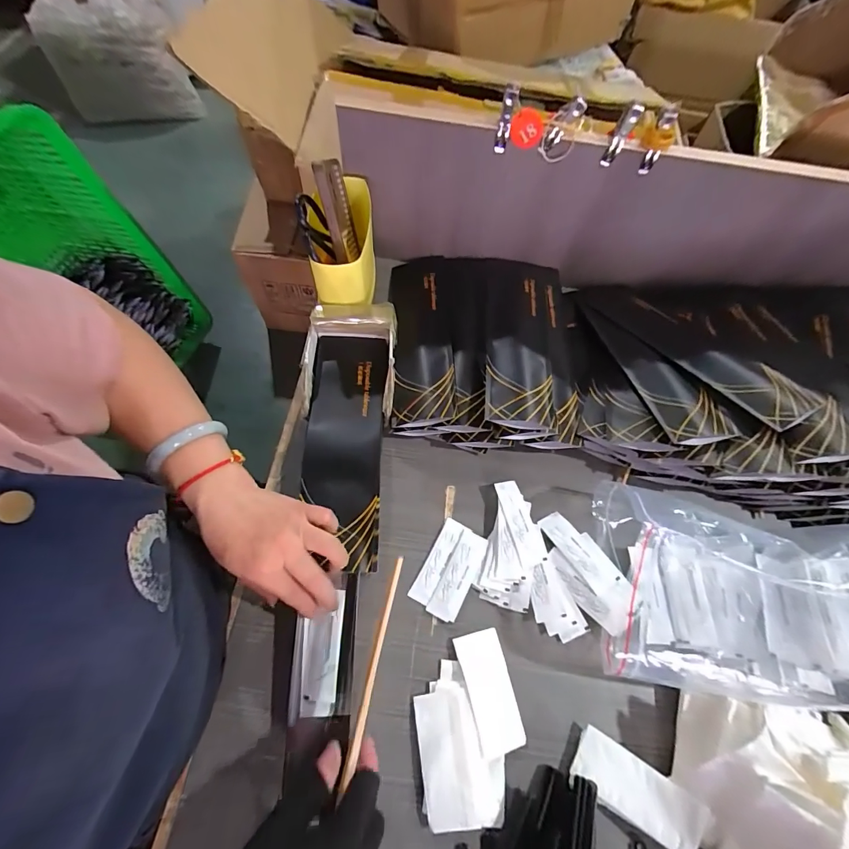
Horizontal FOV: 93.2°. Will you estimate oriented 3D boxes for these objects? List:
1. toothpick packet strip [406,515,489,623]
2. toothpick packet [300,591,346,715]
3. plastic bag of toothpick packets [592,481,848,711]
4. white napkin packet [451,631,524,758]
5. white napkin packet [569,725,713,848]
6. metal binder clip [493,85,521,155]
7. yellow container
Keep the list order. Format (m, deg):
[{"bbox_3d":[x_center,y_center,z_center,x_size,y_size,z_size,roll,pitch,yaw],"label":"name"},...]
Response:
[{"bbox_3d":[0.027,0.152,0.425,0.054,0.007,0.093,26,67,9],"label":"toothpick packet strip"},{"bbox_3d":[-0.095,0.209,0.369,0.037,0.009,0.103,6,75,0],"label":"toothpick packet"},{"bbox_3d":[0.353,0.144,0.346,0.342,0.189,0.181,9,65,1],"label":"plastic bag of toothpick packets"},{"bbox_3d":[0.062,0.251,0.380,0.044,0.007,0.096,-12,67,-8],"label":"white napkin packet"},{"bbox_3d":[0.181,0.314,0.342,0.101,0.014,0.046,26,66,23],"label":"white napkin packet"},{"bbox_3d":[0.087,-0.324,0.430,0.014,0.065,0.014,14,65,4],"label":"metal binder clip"},{"bbox_3d":[-0.101,-0.228,0.499,0.072,0.087,0.152,-4,66,-5],"label":"yellow container"}]

